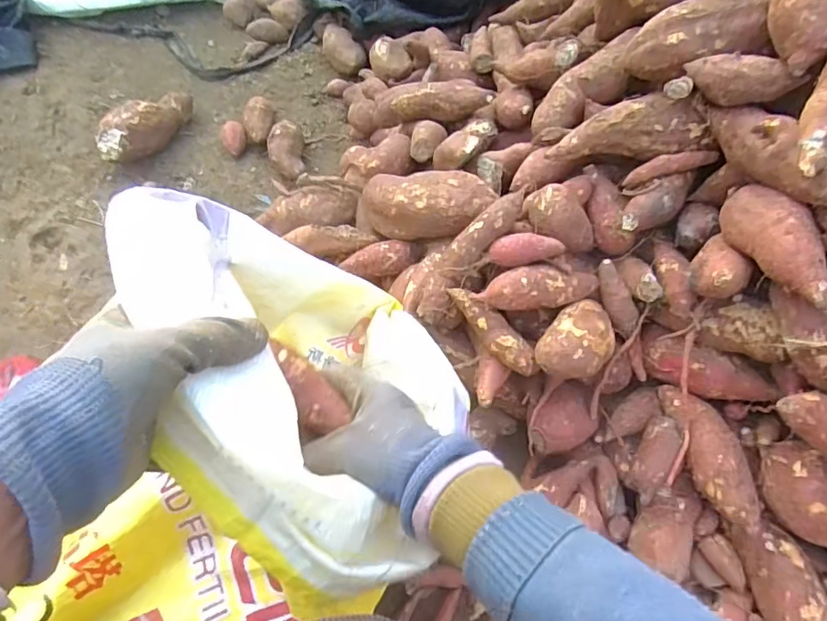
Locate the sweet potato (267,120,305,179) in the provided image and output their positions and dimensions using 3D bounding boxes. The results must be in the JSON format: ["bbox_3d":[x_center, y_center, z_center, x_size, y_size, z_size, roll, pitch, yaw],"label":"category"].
[{"bbox_3d":[-0.231,-0.285,0.973,0.064,0.068,0.115,-4,55,-5],"label":"sweet potato"}]

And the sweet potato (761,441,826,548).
[{"bbox_3d":[0.423,0.200,0.533,0.149,0.057,0.066,37,61,21],"label":"sweet potato"}]

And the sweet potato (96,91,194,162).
[{"bbox_3d":[-0.501,-0.347,1.003,0.086,0.085,0.222,10,55,4],"label":"sweet potato"}]

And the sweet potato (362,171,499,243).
[{"bbox_3d":[0.014,-0.137,0.689,0.199,0.066,0.075,5,50,33],"label":"sweet potato"}]

